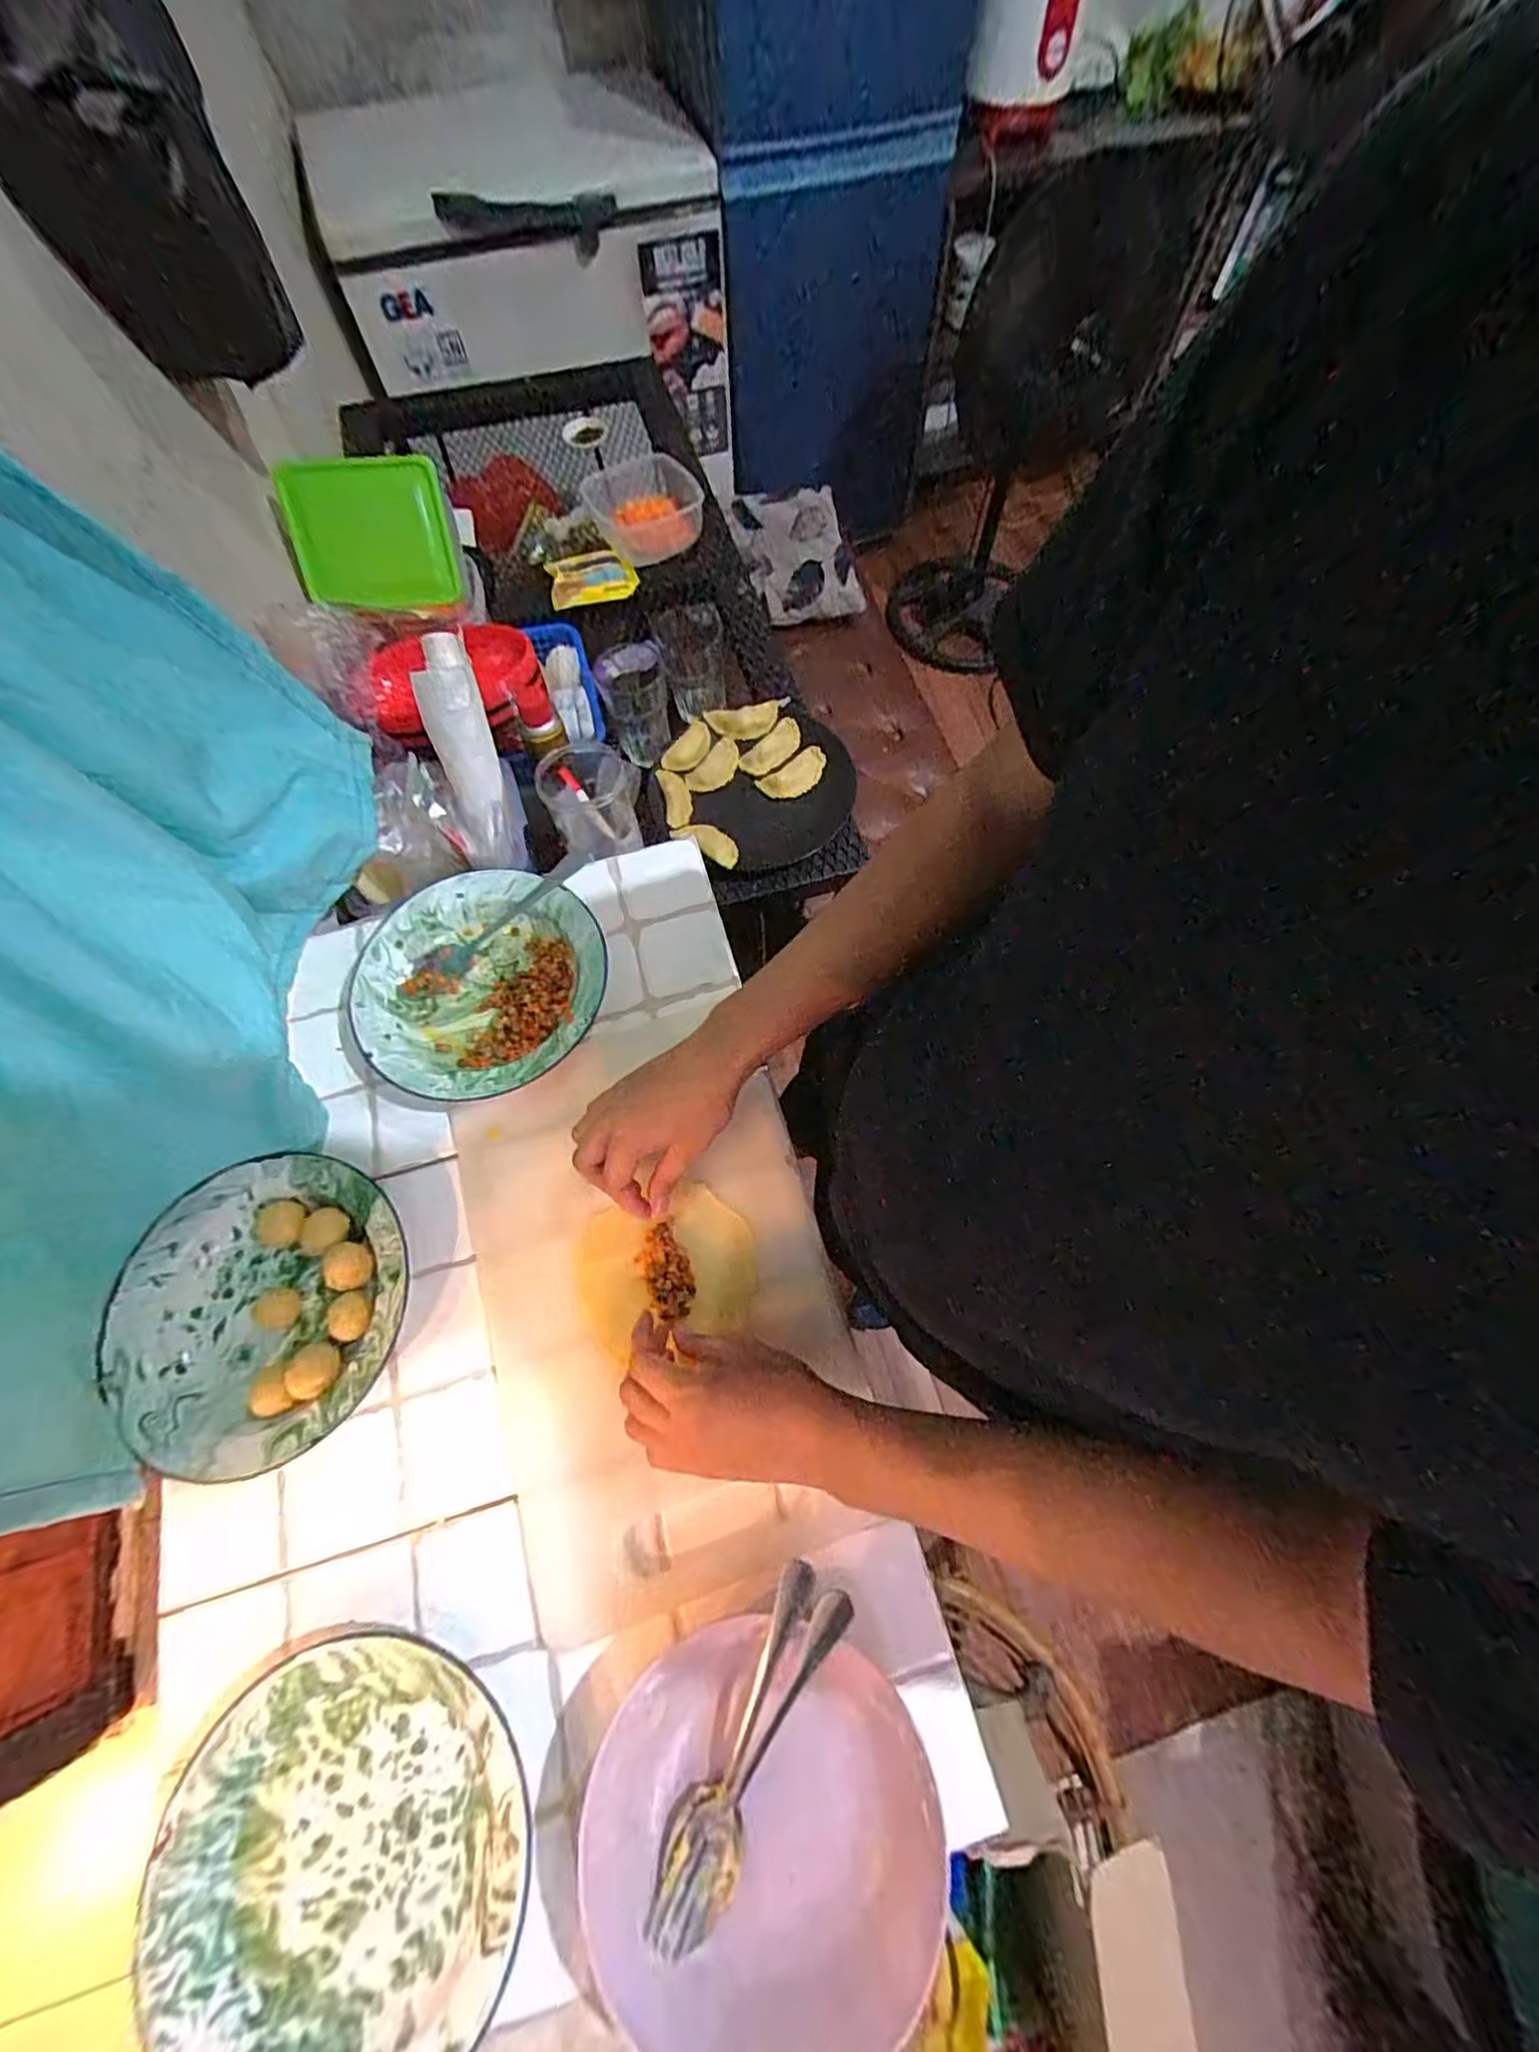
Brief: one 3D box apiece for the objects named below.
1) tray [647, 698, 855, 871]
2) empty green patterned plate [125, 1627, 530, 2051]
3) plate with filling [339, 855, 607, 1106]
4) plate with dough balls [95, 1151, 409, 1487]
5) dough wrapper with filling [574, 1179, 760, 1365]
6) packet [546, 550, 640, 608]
[{"bbox_3d":[-0.021,-0.314,0.884,0.260,0.049,0.246,0,68,1],"label":"tray"},{"bbox_3d":[-0.244,0.484,0.390,0.202,0.030,0.210,0,68,1],"label":"empty green patterned plate"},{"bbox_3d":[-0.249,-0.036,0.588,0.210,0.031,0.202,0,68,1],"label":"plate with filling"},{"bbox_3d":[-0.371,0.206,0.502,0.204,0.034,0.208,0,68,1],"label":"plate with dough balls"},{"bbox_3d":[-0.079,0.181,0.509,0.131,0.019,0.103,-15,69,-5],"label":"dough wrapper with filling"},{"bbox_3d":[-0.268,-0.679,1.026,0.130,0.025,0.098,-17,69,-6],"label":"packet"}]

